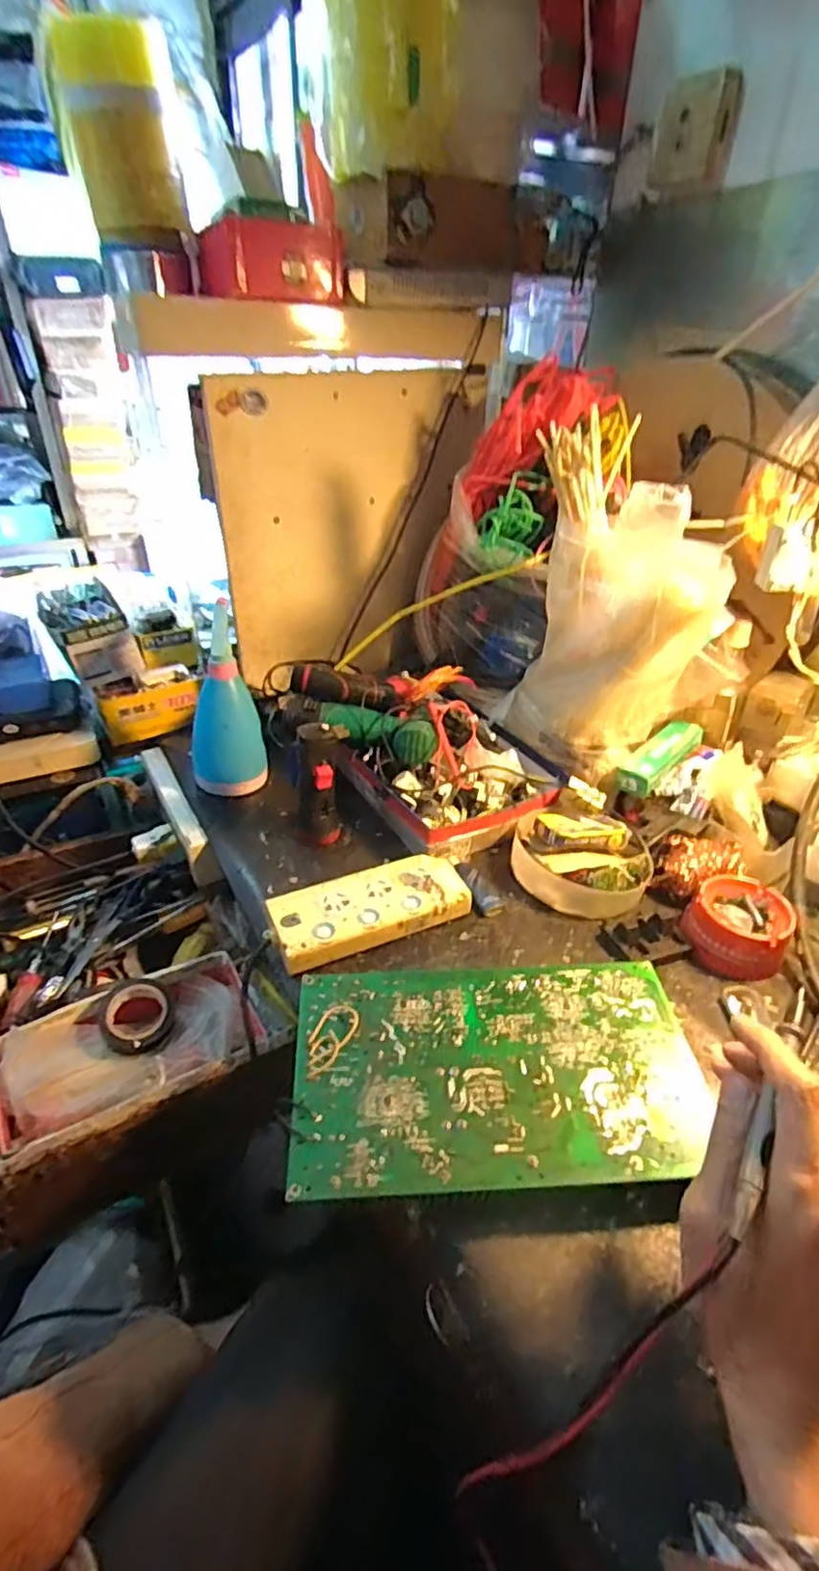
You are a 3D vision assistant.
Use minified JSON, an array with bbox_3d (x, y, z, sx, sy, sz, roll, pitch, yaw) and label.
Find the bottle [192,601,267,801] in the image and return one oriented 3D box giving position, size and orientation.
[{"bbox_3d":[-0.208,-0.090,0.712,0.077,0.194,0.074,-7,37,-13],"label":"bottle"}]

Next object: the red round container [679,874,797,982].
[{"bbox_3d":[0.293,0.124,0.571,0.081,0.044,0.084,1,36,-1],"label":"red round container"}]

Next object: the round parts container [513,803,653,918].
[{"bbox_3d":[0.170,0.069,0.637,0.131,0.047,0.125,1,36,-1],"label":"round parts container"}]

